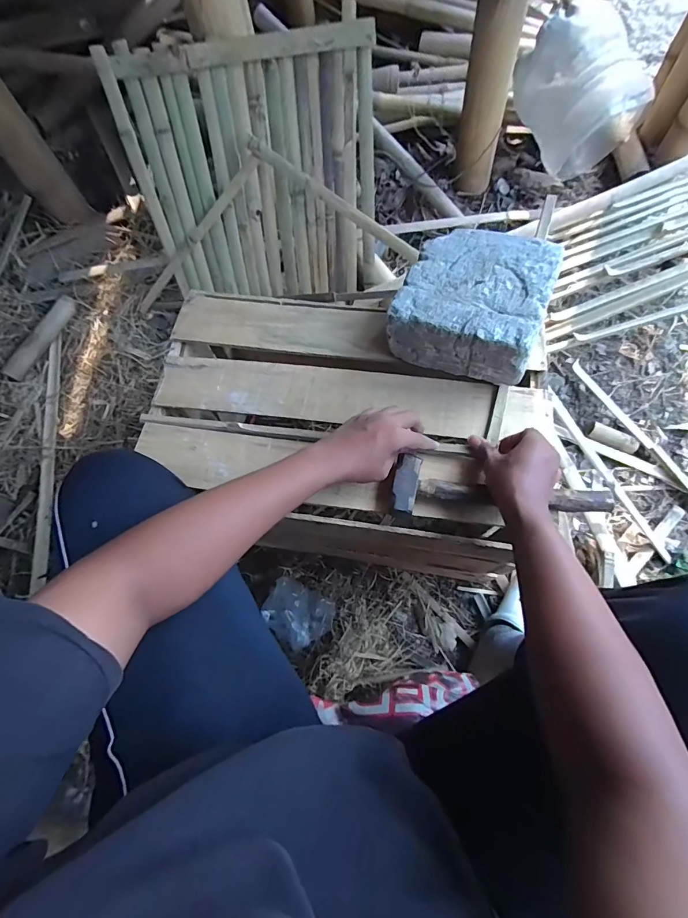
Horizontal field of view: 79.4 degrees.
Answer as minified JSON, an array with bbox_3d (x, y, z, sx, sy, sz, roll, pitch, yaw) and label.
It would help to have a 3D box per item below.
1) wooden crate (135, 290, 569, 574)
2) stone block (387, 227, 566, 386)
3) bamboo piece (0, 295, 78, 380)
[{"bbox_3d":[-0.004,-0.021,0.741,0.574,0.345,0.383,10,73,4],"label":"wooden crate"},{"bbox_3d":[0.185,-0.227,0.589,0.200,0.089,0.194,20,72,11],"label":"stone block"},{"bbox_3d":[-0.737,-0.296,1.010,0.047,0.030,0.234,23,73,12],"label":"bamboo piece"}]

